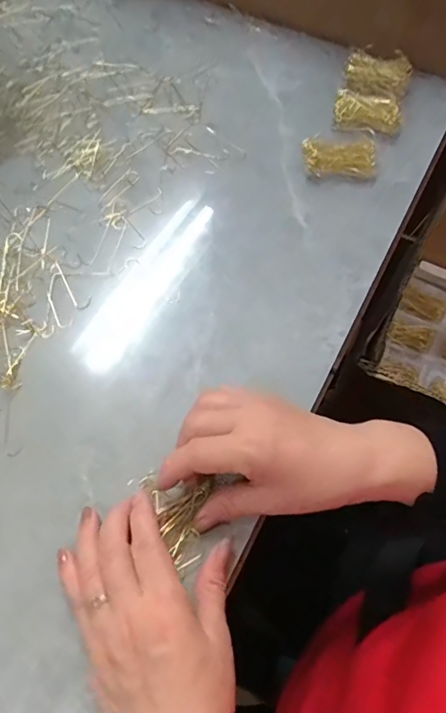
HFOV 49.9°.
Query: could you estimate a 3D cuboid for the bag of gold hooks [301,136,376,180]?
[{"bbox_3d":[0.115,-0.198,0.475,0.069,0.019,0.044,2,63,0],"label":"bag of gold hooks"}]

